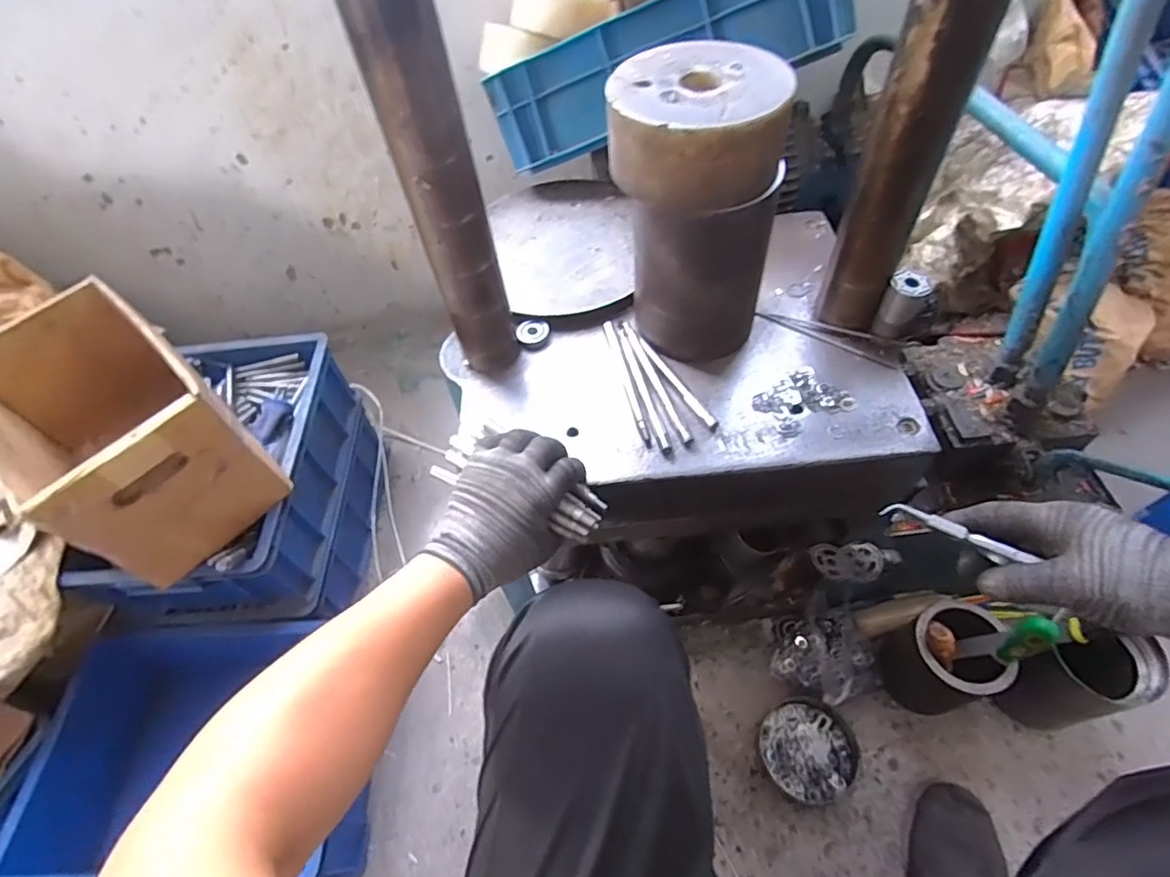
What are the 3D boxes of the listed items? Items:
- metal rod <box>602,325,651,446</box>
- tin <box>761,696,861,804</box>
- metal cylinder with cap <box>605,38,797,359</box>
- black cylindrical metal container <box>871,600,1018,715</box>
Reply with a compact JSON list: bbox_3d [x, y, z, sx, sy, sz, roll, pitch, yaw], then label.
[{"bbox_3d":[0.043,-0.063,0.622,0.011,0.009,0.172,-12,54,-3],"label":"metal rod"},{"bbox_3d":[0.302,0.423,0.800,0.119,0.026,0.120,-3,54,4],"label":"tin"},{"bbox_3d":[0.105,-0.213,0.568,0.144,0.242,0.145,4,55,9],"label":"metal cylinder with cap"},{"bbox_3d":[0.472,0.284,0.783,0.104,0.172,0.128,-9,54,-1],"label":"black cylindrical metal container"}]

